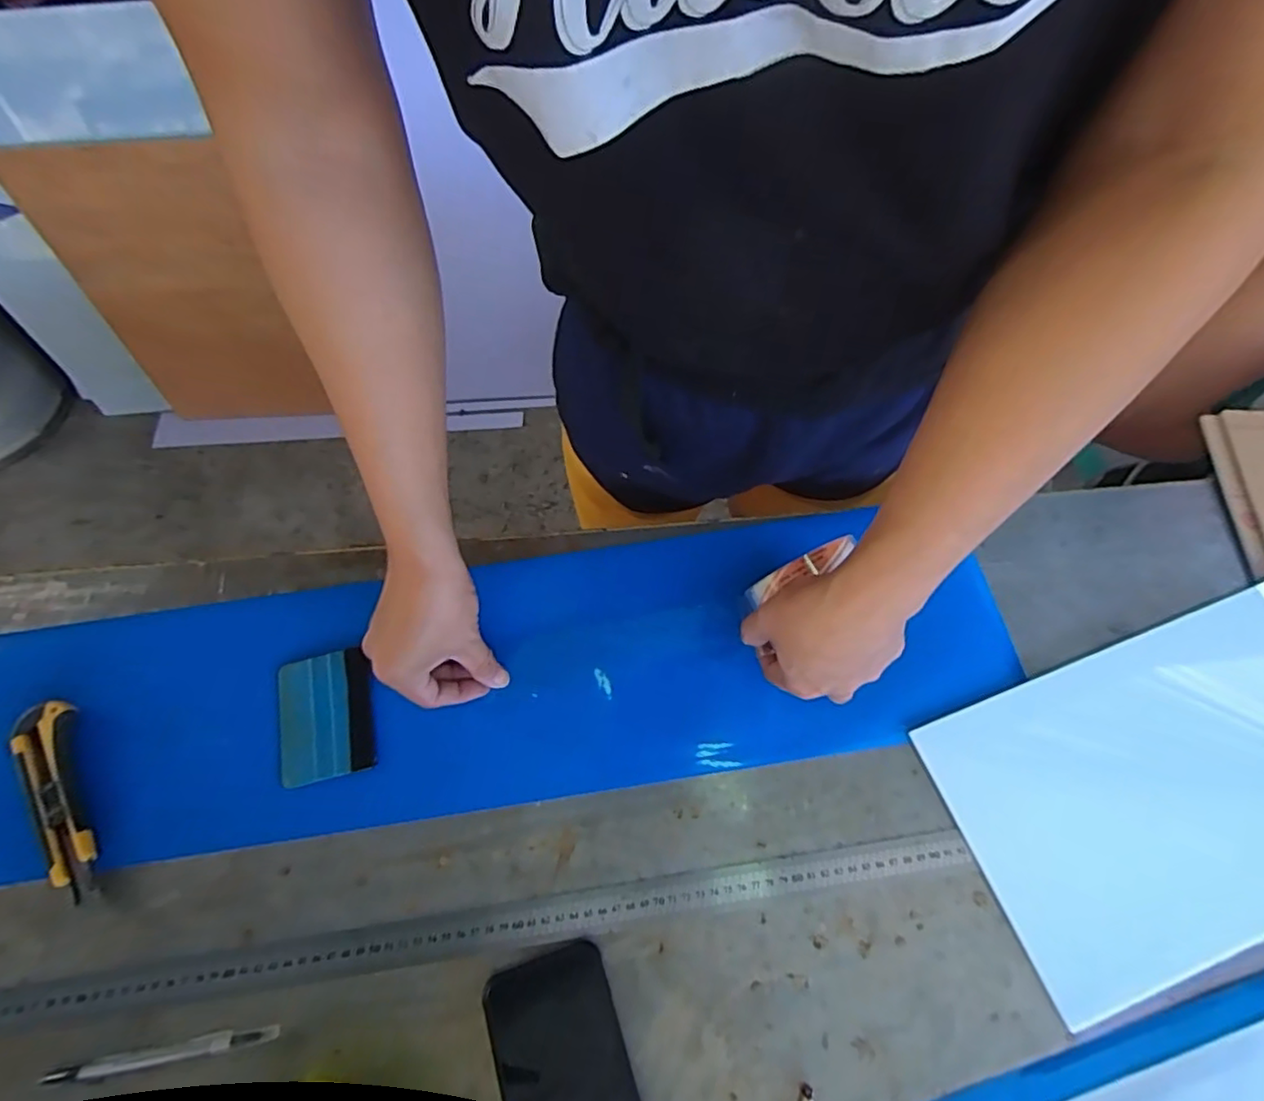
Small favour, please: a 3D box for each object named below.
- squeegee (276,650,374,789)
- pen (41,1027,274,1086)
[{"bbox_3d":[-0.243,0.130,0.491,0.072,0.005,0.096,-14,66,-5],"label":"squeegee"},{"bbox_3d":[-0.309,0.330,0.407,0.146,0.010,0.012,-11,66,-3],"label":"pen"}]

